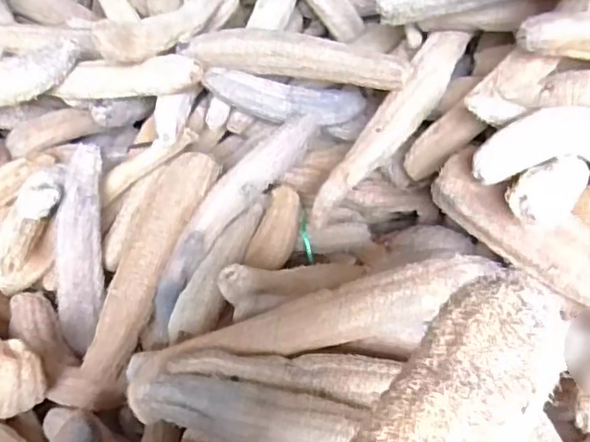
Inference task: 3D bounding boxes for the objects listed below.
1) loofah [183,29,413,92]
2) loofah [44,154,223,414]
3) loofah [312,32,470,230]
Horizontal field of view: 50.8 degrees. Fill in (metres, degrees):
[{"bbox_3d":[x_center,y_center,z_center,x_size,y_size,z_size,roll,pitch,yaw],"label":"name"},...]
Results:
[{"bbox_3d":[-0.007,-0.288,1.088,0.411,0.069,0.069,11,27,21],"label":"loofah"},{"bbox_3d":[-0.251,0.085,0.996,0.110,0.445,0.068,14,-15,27],"label":"loofah"},{"bbox_3d":[0.157,-0.164,1.049,0.421,0.066,0.066,-51,44,-9],"label":"loofah"}]

